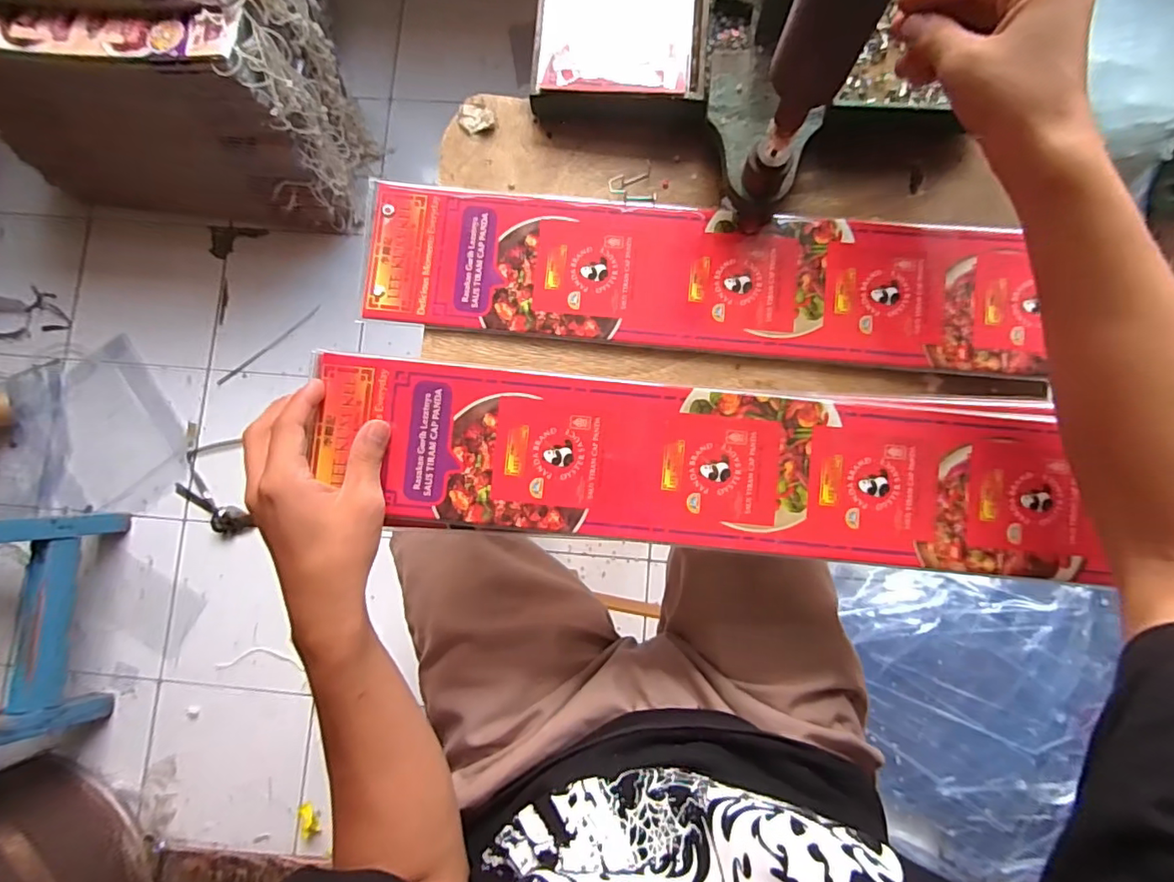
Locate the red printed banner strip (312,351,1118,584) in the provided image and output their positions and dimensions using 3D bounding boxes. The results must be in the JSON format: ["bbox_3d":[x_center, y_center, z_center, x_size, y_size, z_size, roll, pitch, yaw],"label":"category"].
[{"bbox_3d":[0.076,0.017,0.383,0.521,0.007,0.114,4,87,1],"label":"red printed banner strip"}]

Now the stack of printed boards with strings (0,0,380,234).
[{"bbox_3d":[-0.807,-0.690,1.057,0.717,0.516,0.366,12,85,4],"label":"stack of printed boards with strings"}]

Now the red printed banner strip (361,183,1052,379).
[{"bbox_3d":[0.079,-0.124,0.414,0.487,0.012,0.110,5,84,3],"label":"red printed banner strip"}]

